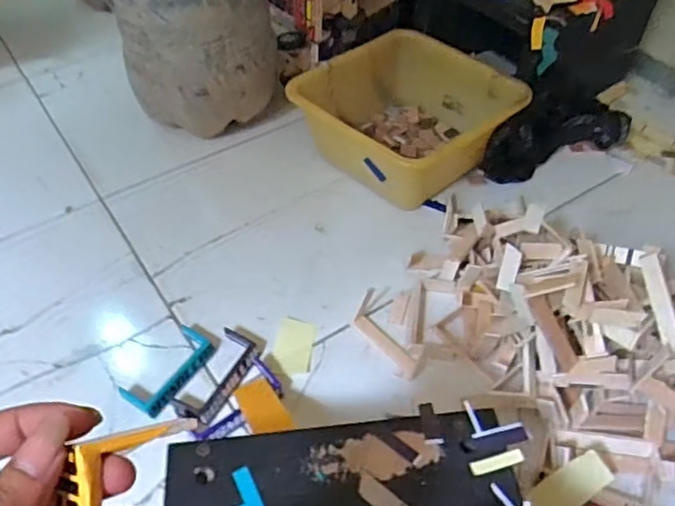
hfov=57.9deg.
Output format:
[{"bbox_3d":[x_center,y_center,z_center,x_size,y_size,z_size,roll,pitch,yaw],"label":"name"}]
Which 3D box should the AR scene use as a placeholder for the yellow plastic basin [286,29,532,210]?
[{"bbox_3d":[0.103,-0.203,0.929,0.262,0.139,0.255,-28,54,-24],"label":"yellow plastic basin"}]

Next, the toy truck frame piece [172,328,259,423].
[{"bbox_3d":[-0.134,0.138,0.692,0.052,0.013,0.114,21,51,18],"label":"toy truck frame piece"}]

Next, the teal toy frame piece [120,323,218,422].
[{"bbox_3d":[-0.191,0.133,0.700,0.060,0.012,0.112,28,53,23],"label":"teal toy frame piece"}]

